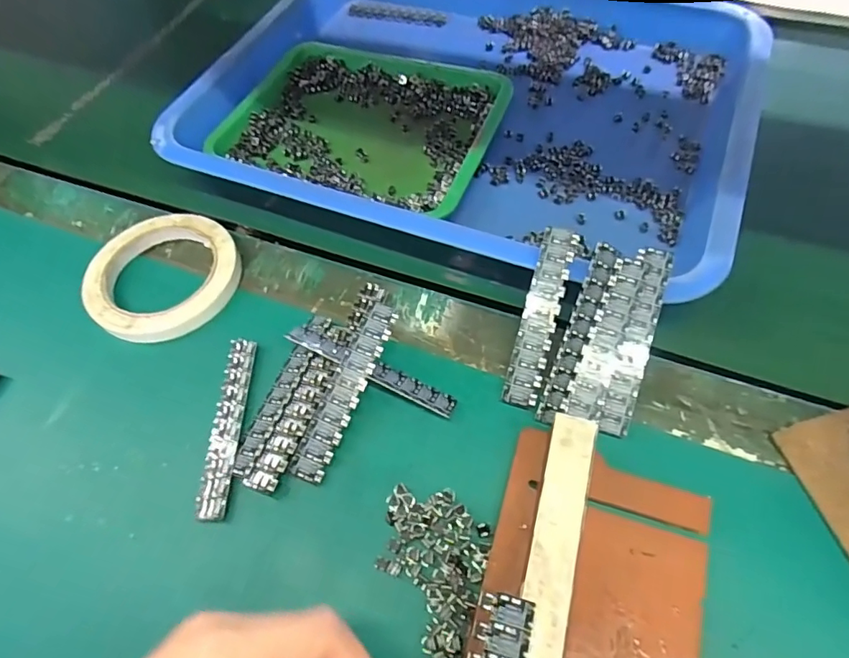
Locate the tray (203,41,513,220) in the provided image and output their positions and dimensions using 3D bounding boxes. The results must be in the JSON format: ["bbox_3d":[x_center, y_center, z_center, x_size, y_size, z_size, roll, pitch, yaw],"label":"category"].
[{"bbox_3d":[-0.050,-0.173,0.435,0.225,0.026,0.161,24,63,17],"label":"tray"}]

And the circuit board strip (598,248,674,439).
[{"bbox_3d":[0.120,0.006,0.295,0.018,0.004,0.109,16,83,14],"label":"circuit board strip"}]

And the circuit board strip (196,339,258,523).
[{"bbox_3d":[-0.117,0.056,0.308,0.019,0.004,0.109,-2,59,3],"label":"circuit board strip"}]

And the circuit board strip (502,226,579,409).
[{"bbox_3d":[0.069,-0.008,0.309,0.020,0.004,0.108,14,84,13],"label":"circuit board strip"}]

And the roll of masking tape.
[{"bbox_3d":[-0.184,-0.039,0.368,0.100,0.017,0.103,-2,59,3],"label":"roll of masking tape"}]

